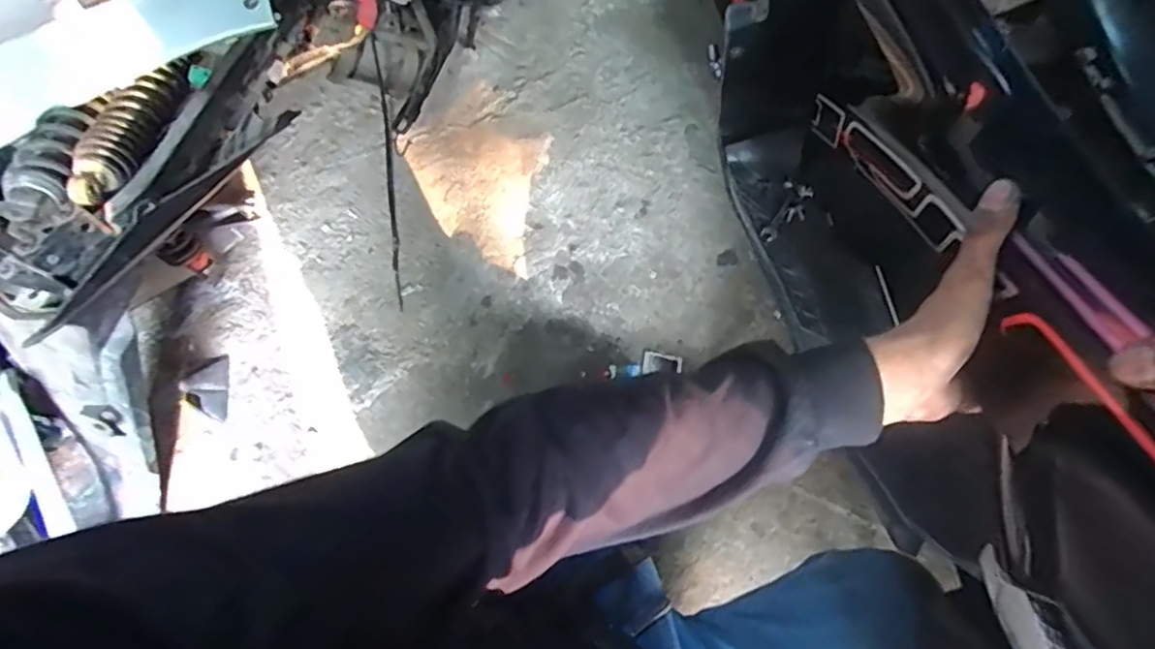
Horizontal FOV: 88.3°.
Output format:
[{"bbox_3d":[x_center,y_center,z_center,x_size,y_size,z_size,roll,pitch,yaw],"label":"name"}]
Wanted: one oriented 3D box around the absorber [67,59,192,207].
[{"bbox_3d":[-0.464,-0.205,0.617,0.056,0.046,0.225,-1,52,1],"label":"absorber"}]

